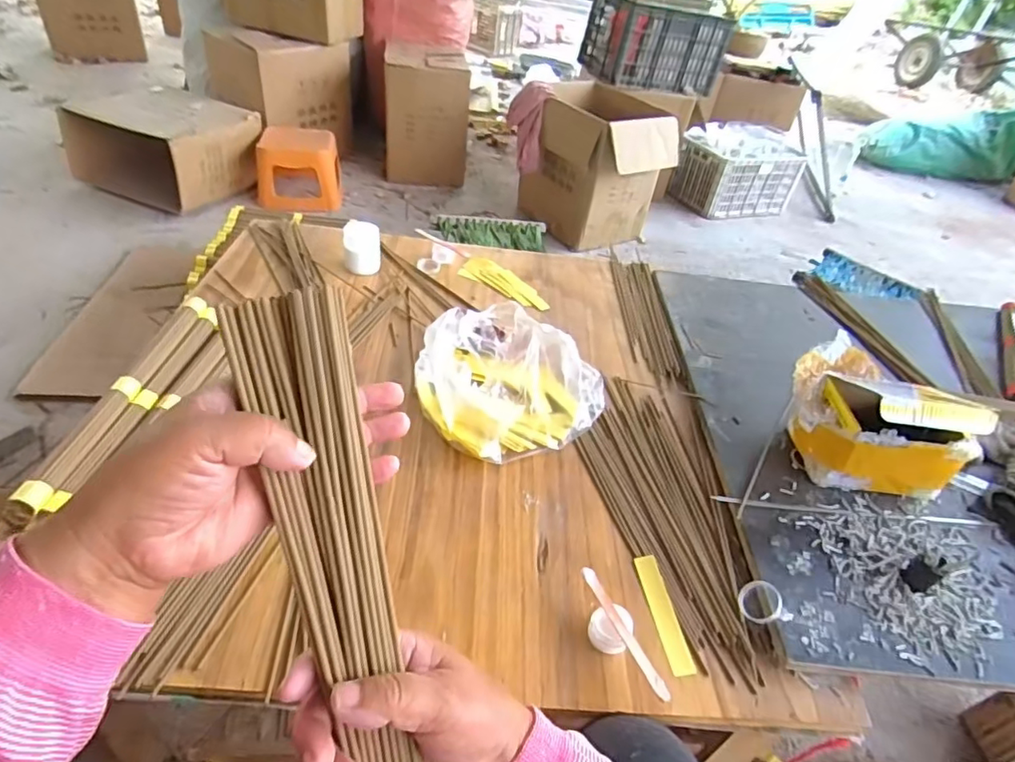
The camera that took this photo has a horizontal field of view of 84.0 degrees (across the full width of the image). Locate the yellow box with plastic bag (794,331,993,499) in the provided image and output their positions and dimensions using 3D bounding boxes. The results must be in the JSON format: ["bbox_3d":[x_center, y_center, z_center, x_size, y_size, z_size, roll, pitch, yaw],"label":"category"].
[{"bbox_3d":[0.431,0.037,0.678,0.160,0.124,0.167,4,41,-7],"label":"yellow box with plastic bag"}]

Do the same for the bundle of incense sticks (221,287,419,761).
[{"bbox_3d":[-0.077,0.094,0.266,0.052,0.274,0.027,-12,1,-20],"label":"bundle of incense sticks"}]

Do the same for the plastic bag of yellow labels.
[{"bbox_3d":[0.002,0.000,0.699,0.215,0.085,0.227,28,44,20],"label":"plastic bag of yellow labels"}]

